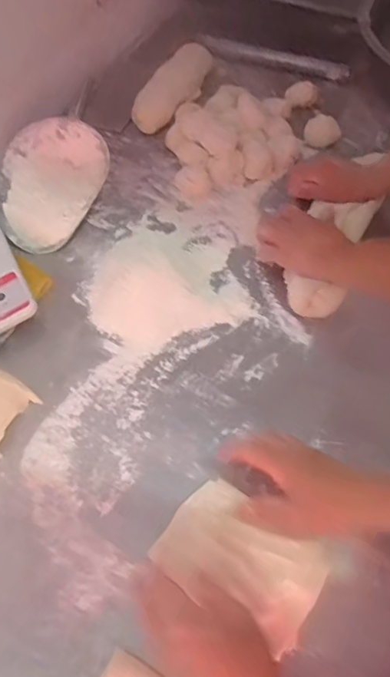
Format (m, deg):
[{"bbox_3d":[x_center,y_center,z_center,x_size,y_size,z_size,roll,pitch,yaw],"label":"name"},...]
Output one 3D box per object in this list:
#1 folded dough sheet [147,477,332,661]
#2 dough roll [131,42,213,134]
[{"bbox_3d":[0.045,0.200,0.475,0.142,0.022,0.093,28,62,16],"label":"folded dough sheet"},{"bbox_3d":[-0.028,-0.427,0.870,0.061,0.045,0.224,23,61,13],"label":"dough roll"}]

